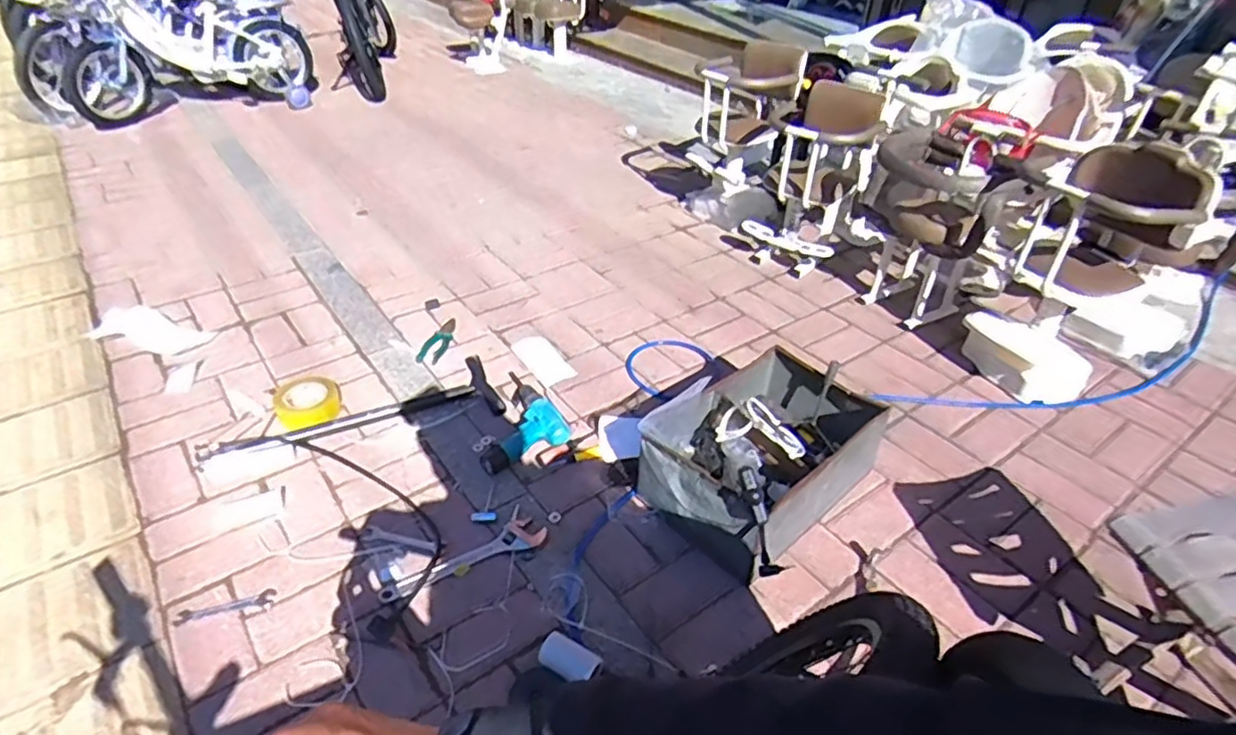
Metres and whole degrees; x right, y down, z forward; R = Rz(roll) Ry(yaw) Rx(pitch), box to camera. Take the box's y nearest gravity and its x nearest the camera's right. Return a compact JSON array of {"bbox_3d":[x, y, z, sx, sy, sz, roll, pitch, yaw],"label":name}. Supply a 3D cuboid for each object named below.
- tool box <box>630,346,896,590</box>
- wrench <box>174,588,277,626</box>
[{"bbox_3d":[0.272,0.143,1.259,0.431,0.196,0.328,-27,46,-34],"label":"tool box"},{"bbox_3d":[-0.630,0.386,1.085,0.141,0.005,0.028,-10,39,-17],"label":"wrench"}]

